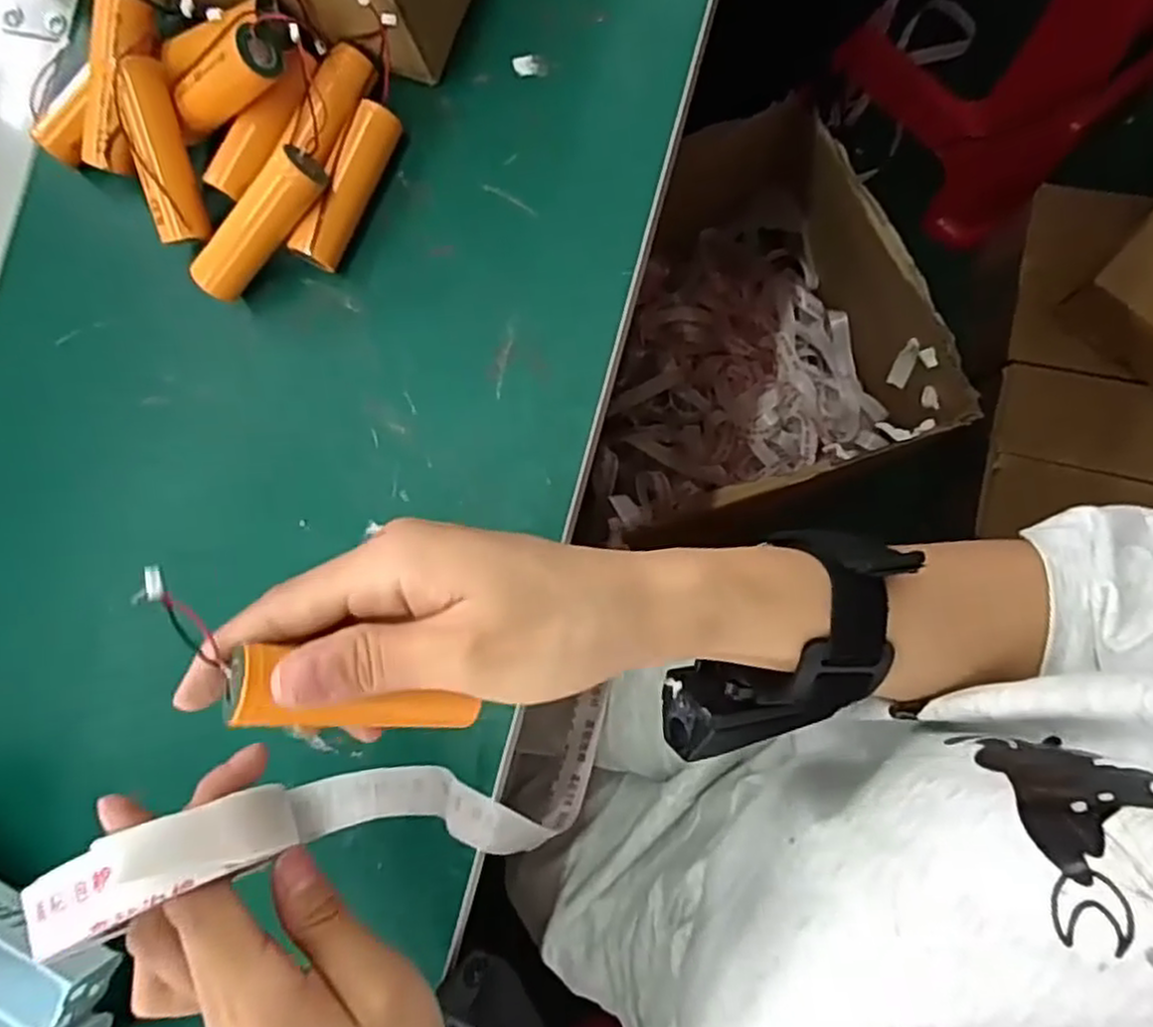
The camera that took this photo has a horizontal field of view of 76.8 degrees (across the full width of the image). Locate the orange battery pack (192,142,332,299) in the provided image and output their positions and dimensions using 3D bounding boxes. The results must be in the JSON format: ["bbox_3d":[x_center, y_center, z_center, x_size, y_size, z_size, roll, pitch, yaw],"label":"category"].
[{"bbox_3d":[-0.135,-0.121,0.309,0.072,0.017,0.018,-39,82,22],"label":"orange battery pack"}]

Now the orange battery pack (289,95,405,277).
[{"bbox_3d":[-0.099,-0.142,0.316,0.015,0.020,0.074,26,90,8],"label":"orange battery pack"}]

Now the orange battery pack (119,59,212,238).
[{"bbox_3d":[-0.179,-0.156,0.316,0.019,0.017,0.072,-7,106,7],"label":"orange battery pack"}]

